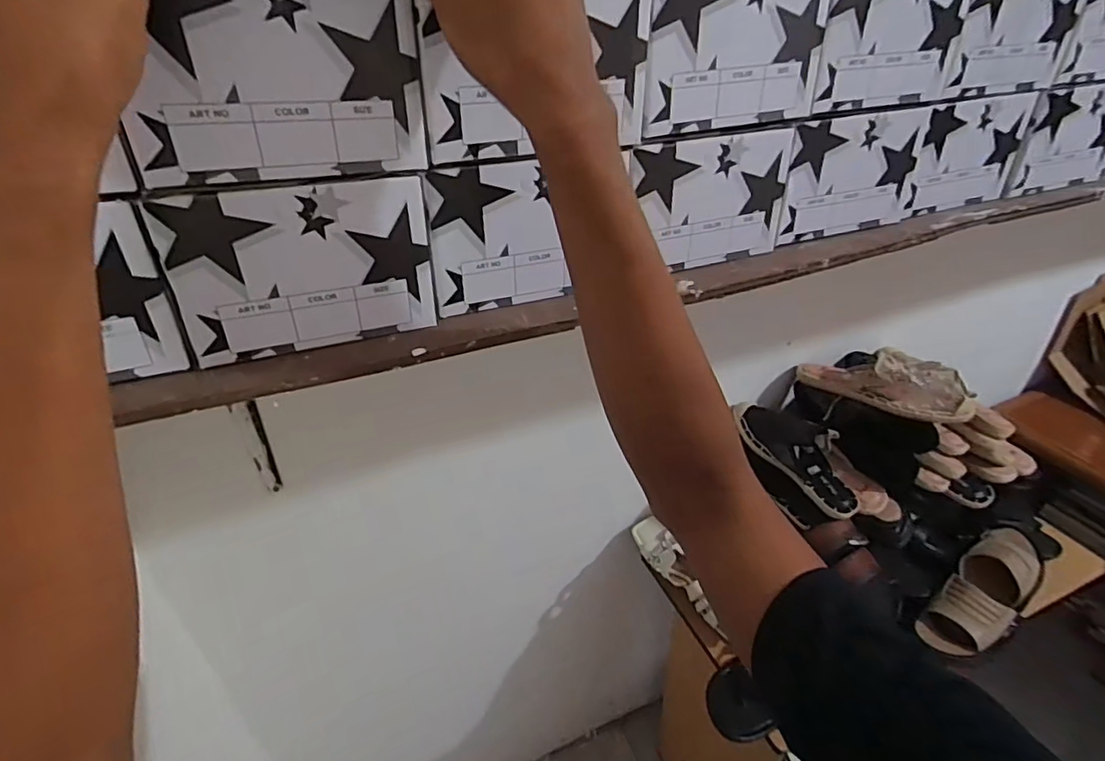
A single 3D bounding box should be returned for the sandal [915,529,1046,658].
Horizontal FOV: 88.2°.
[{"bbox_3d":[0.719,0.345,0.938,0.273,0.064,0.101,-36,49,-18],"label":"sandal"}]

